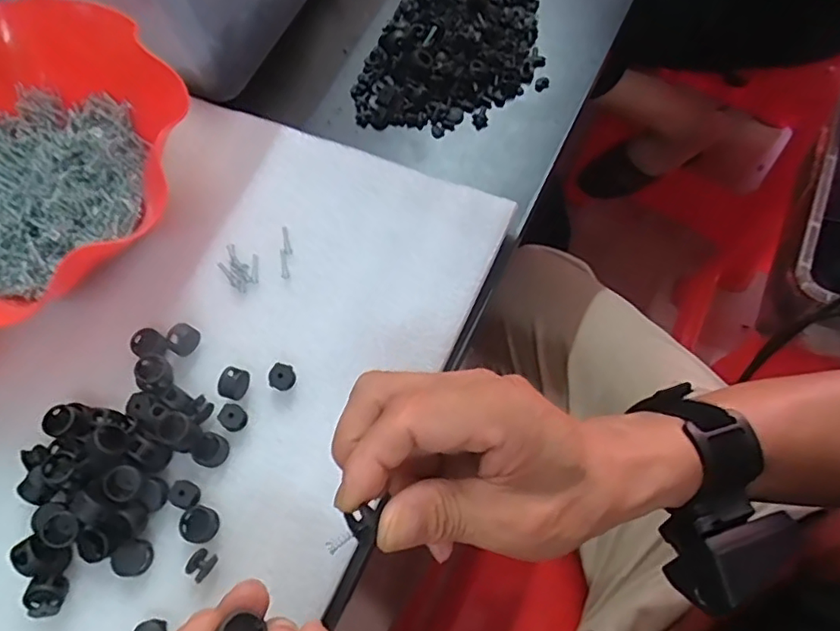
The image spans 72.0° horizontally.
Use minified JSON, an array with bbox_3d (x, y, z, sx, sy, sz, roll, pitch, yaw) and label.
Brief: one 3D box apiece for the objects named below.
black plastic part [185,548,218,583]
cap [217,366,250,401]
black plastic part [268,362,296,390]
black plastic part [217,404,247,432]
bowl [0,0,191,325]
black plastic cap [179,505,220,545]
[{"bbox_3d":[-0.106,0.120,0.279,0.011,0.007,0.013,32,72,15],"label":"black plastic part"},{"bbox_3d":[-0.100,0.037,0.312,0.013,0.015,0.016,16,69,10],"label":"cap"},{"bbox_3d":[-0.074,0.033,0.314,0.012,0.011,0.014,25,71,13],"label":"black plastic part"},{"bbox_3d":[-0.099,0.054,0.307,0.013,0.009,0.013,-1,67,3],"label":"black plastic part"},{"bbox_3d":[-0.254,-0.091,0.352,0.214,0.057,0.208,0,67,3],"label":"bowl"},{"bbox_3d":[-0.109,0.104,0.286,0.018,0.008,0.016,32,73,15],"label":"black plastic cap"}]

